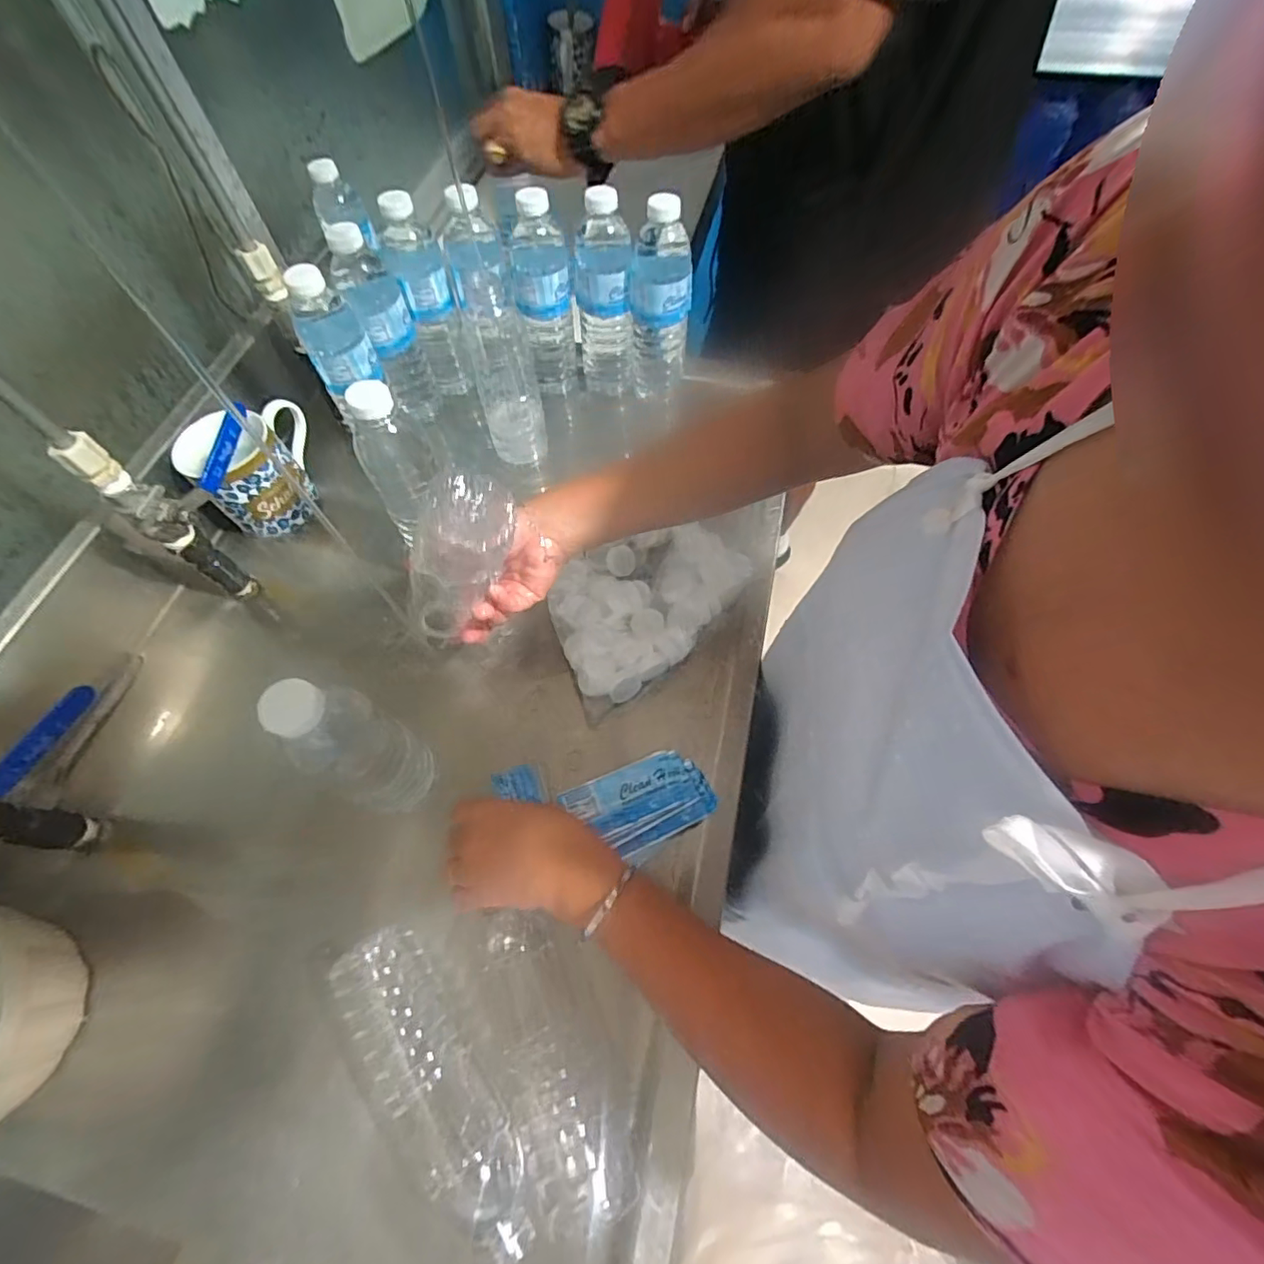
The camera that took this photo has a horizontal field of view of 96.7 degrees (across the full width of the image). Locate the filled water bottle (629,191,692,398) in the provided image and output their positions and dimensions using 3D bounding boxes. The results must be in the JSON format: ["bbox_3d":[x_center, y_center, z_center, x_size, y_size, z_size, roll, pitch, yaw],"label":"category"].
[{"bbox_3d":[0.030,-0.354,0.610,0.064,0.183,0.058,0,63,2],"label":"filled water bottle"}]

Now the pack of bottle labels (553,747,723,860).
[{"bbox_3d":[0.008,0.146,0.480,0.114,0.005,0.071,-22,64,-9],"label":"pack of bottle labels"}]

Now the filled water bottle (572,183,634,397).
[{"bbox_3d":[-0.030,-0.358,0.613,0.058,0.188,0.053,-1,63,1],"label":"filled water bottle"}]

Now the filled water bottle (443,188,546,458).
[{"bbox_3d":[-0.147,-0.315,0.584,0.064,0.071,0.241,-13,99,-5],"label":"filled water bottle"}]

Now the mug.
[{"bbox_3d":[-0.380,-0.171,0.584,0.120,0.096,0.081,-37,67,-16],"label":"mug"}]

